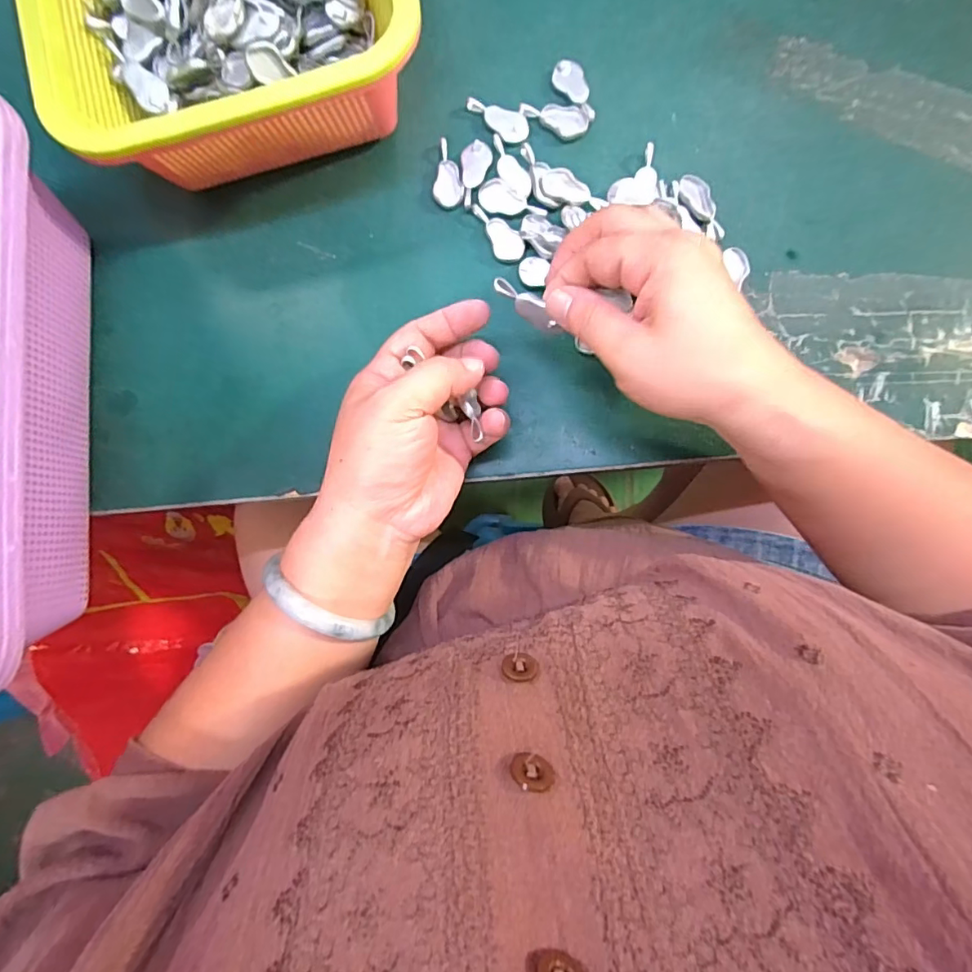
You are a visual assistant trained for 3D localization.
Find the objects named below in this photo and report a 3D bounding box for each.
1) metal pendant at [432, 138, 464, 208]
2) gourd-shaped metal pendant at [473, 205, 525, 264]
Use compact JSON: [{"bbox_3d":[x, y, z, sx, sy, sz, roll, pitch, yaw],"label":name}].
[{"bbox_3d":[-0.024,-0.189,0.314,0.018,0.004,0.041,-9,85,4],"label":"metal pendant"},{"bbox_3d":[0.008,-0.152,0.306,0.017,0.004,0.041,-29,84,3],"label":"gourd-shaped metal pendant"}]

